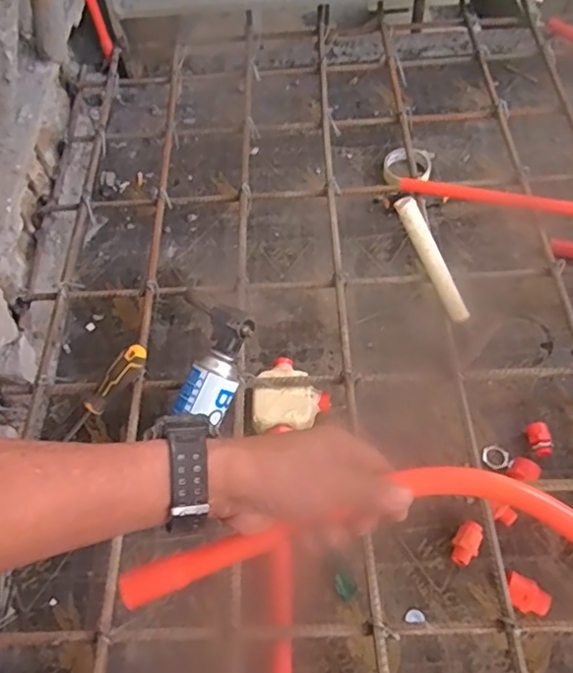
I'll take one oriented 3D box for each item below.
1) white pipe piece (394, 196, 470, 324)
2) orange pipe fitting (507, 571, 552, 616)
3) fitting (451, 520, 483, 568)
[{"bbox_3d":[0.198,-0.101,0.759,0.023,0.195,0.019,-42,24,-21],"label":"white pipe piece"},{"bbox_3d":[0.272,0.298,0.644,0.050,0.030,0.035,33,65,22],"label":"orange pipe fitting"},{"bbox_3d":[0.217,0.251,0.681,0.030,0.026,0.051,30,64,20],"label":"fitting"}]

